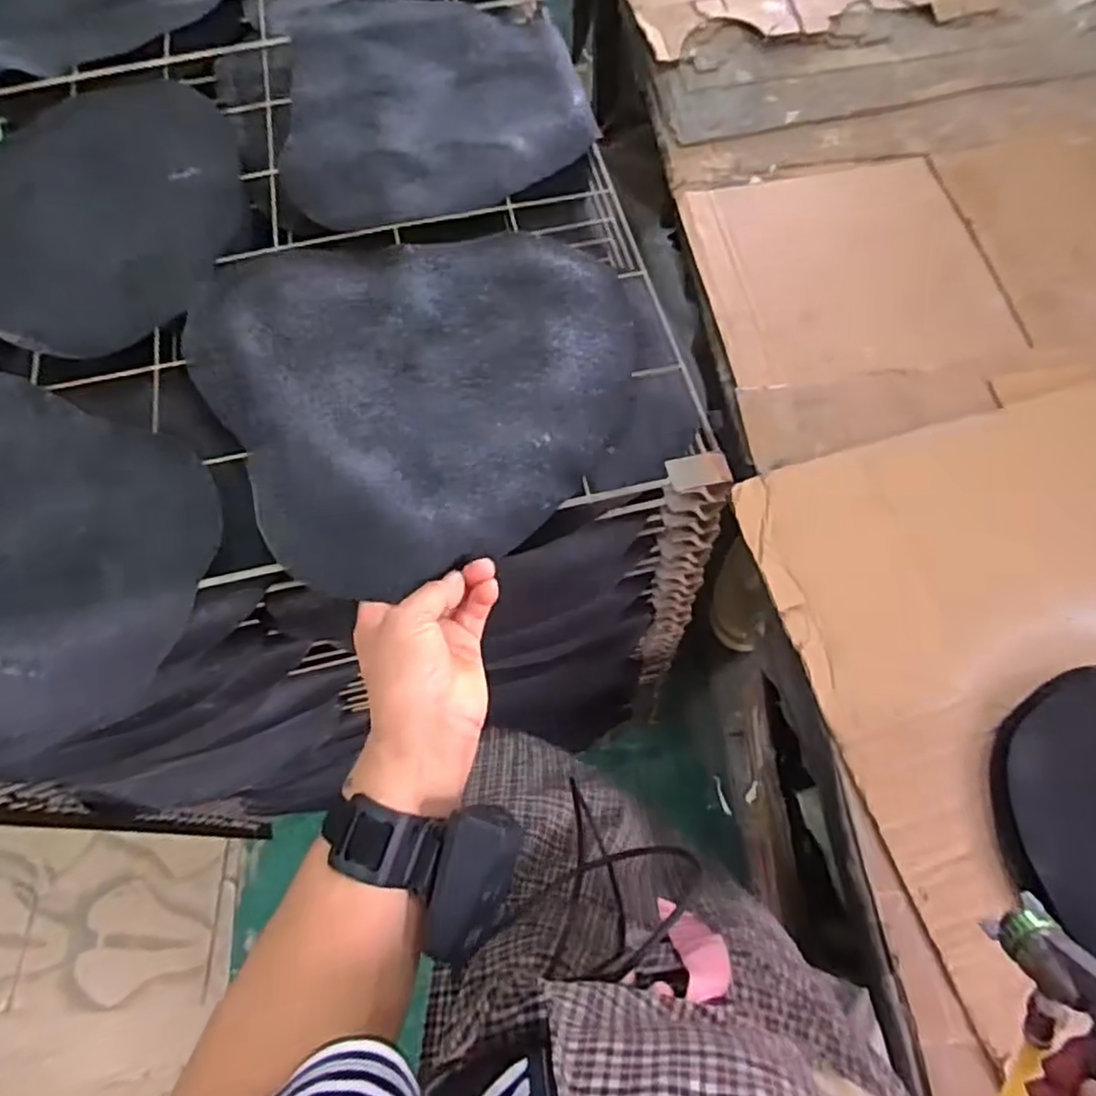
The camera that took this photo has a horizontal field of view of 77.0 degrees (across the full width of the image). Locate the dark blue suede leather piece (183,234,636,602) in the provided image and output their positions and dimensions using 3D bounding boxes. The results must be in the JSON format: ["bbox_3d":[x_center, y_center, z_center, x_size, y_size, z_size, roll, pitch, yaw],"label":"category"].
[{"bbox_3d":[-0.090,-0.141,0.517,0.304,0.014,0.333,-1,63,1],"label":"dark blue suede leather piece"}]

